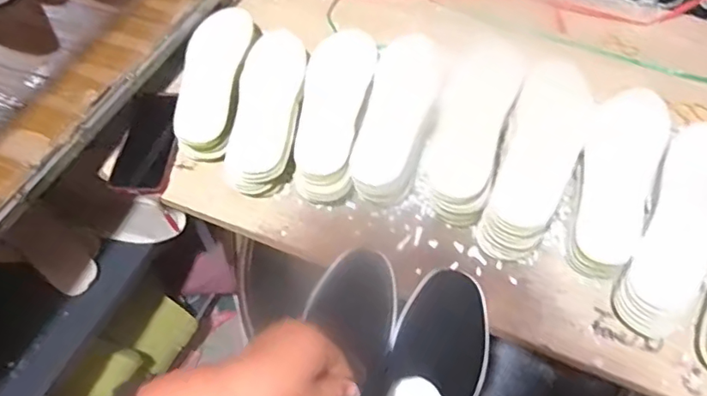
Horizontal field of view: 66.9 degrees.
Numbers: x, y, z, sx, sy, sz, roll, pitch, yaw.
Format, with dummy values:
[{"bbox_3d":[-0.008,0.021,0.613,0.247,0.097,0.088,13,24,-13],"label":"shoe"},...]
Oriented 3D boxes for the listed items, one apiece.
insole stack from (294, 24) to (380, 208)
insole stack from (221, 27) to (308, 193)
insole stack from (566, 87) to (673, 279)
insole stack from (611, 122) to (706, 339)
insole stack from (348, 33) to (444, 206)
[{"bbox_3d":[-0.025,-0.121,0.725,0.087,0.058,0.263,10,58,5],"label":"insole stack"},{"bbox_3d":[-0.111,-0.126,0.725,0.094,0.054,0.252,8,58,4],"label":"insole stack"},{"bbox_3d":[0.312,-0.022,0.653,0.084,0.078,0.267,25,60,15],"label":"insole stack"},{"bbox_3d":[0.376,0.031,0.623,0.088,0.076,0.278,28,61,16],"label":"insole stack"},{"bbox_3d":[0.064,-0.114,0.714,0.092,0.056,0.259,12,58,7],"label":"insole stack"}]

